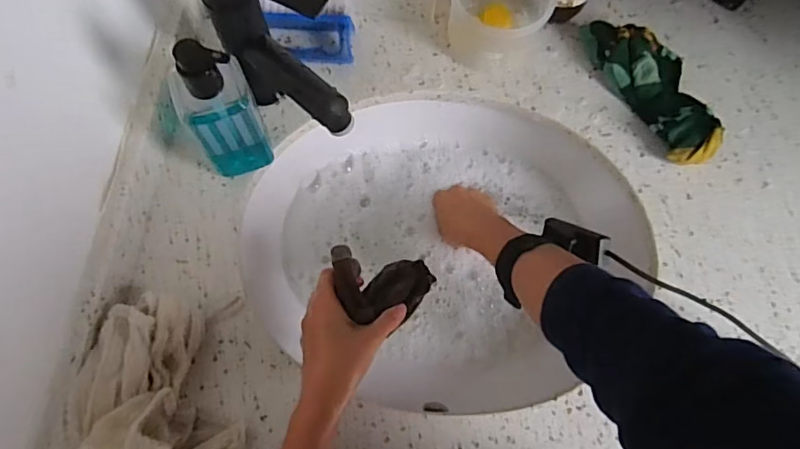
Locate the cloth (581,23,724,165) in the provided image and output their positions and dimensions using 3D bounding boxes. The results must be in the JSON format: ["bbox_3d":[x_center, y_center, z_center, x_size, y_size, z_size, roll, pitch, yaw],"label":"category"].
[{"bbox_3d":[0.265,-0.144,0.546,0.068,0.038,0.176,-29,77,-10],"label":"cloth"}]

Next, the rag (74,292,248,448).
[{"bbox_3d":[-0.199,0.140,0.435,0.129,0.068,0.159,-6,74,-4],"label":"rag"}]

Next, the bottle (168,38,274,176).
[{"bbox_3d":[-0.155,-0.100,0.461,0.059,0.163,0.061,-25,76,-9],"label":"bottle"}]

